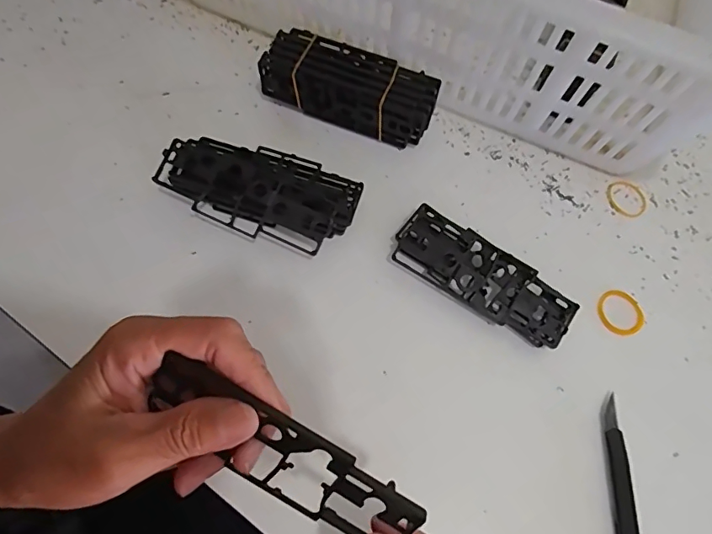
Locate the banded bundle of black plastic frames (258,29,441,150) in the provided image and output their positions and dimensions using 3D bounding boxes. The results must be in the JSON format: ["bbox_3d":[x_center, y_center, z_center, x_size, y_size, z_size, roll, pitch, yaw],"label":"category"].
[{"bbox_3d":[-0.005,-0.138,0.375,0.130,0.046,0.044,20,65,6],"label":"banded bundle of black plastic frames"}]

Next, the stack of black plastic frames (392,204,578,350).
[{"bbox_3d":[0.086,0.007,0.330,0.123,0.021,0.045,31,67,11],"label":"stack of black plastic frames"}]

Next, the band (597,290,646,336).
[{"bbox_3d":[0.185,0.032,0.336,0.034,0.004,0.032,1,65,-3],"label":"band"}]

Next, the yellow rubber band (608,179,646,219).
[{"bbox_3d":[0.211,-0.054,0.374,0.032,0.004,0.032,40,69,14],"label":"yellow rubber band"}]

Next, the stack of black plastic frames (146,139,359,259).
[{"bbox_3d":[-0.067,-0.051,0.337,0.129,0.033,0.064,18,65,5],"label":"stack of black plastic frames"}]

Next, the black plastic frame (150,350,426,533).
[{"bbox_3d":[-0.031,0.079,0.199,0.120,0.044,0.005,31,31,2],"label":"black plastic frame"}]

